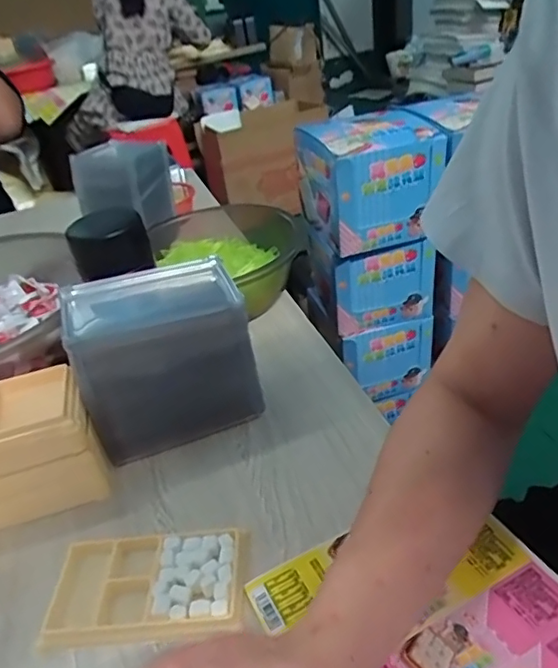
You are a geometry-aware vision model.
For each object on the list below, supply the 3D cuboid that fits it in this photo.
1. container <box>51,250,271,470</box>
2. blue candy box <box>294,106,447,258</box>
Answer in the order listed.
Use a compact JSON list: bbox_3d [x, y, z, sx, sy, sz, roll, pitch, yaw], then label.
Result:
[{"bbox_3d":[-0.098,0.021,0.486,0.140,0.125,0.089,-15,34,-10],"label":"container"},{"bbox_3d":[0.118,-0.211,0.757,0.149,0.131,0.155,-15,34,-9],"label":"blue candy box"}]

